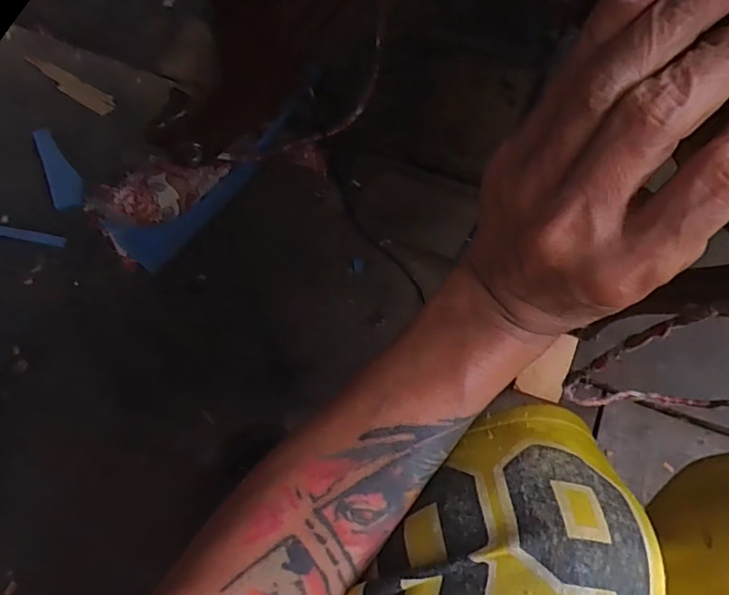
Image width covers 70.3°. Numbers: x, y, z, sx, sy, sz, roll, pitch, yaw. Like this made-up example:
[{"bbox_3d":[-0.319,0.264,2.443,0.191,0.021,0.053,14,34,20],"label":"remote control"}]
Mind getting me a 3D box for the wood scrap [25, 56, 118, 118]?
[{"bbox_3d":[-0.444,-0.321,0.778,0.167,0.009,0.042,33,51,7],"label":"wood scrap"}]

